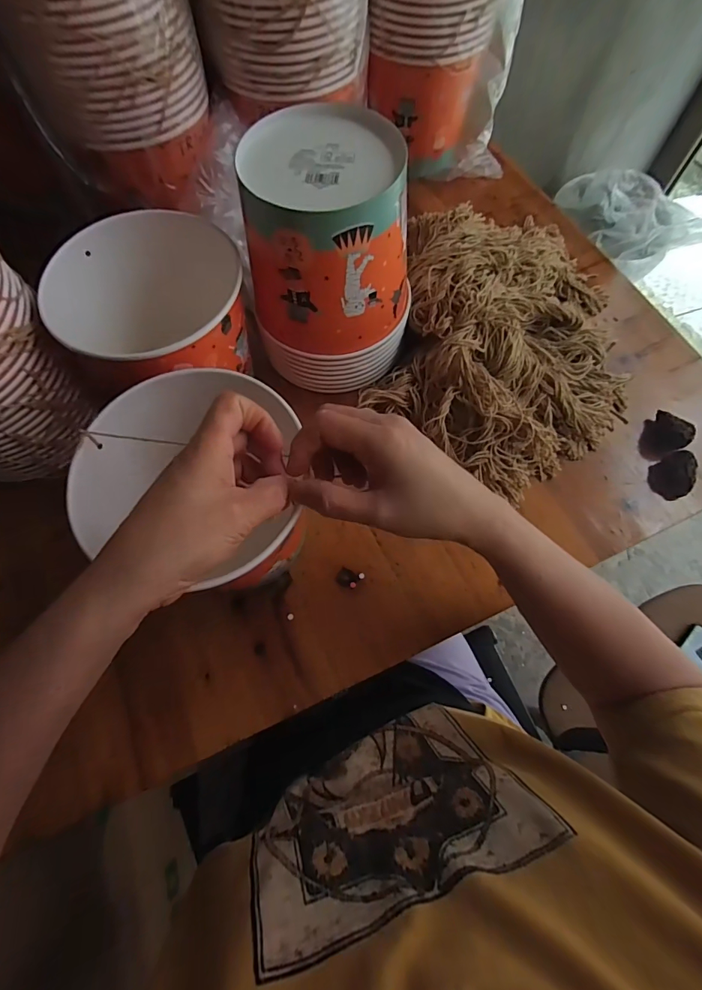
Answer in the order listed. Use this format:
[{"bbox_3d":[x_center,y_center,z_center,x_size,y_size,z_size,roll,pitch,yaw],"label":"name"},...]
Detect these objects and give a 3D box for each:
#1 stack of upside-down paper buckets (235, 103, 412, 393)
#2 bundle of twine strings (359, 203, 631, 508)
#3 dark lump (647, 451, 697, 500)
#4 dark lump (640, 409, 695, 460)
[{"bbox_3d":[-0.016,-0.212,0.392,0.139,0.180,0.137,5,69,2],"label":"stack of upside-down paper buckets"},{"bbox_3d":[0.169,-0.160,0.444,0.267,0.077,0.345,15,69,6],"label":"bundle of twine strings"},{"bbox_3d":[0.321,-0.019,0.411,0.035,0.028,0.038,-28,71,-11],"label":"dark lump"},{"bbox_3d":[0.321,-0.063,0.427,0.043,0.030,0.042,0,69,0],"label":"dark lump"}]

